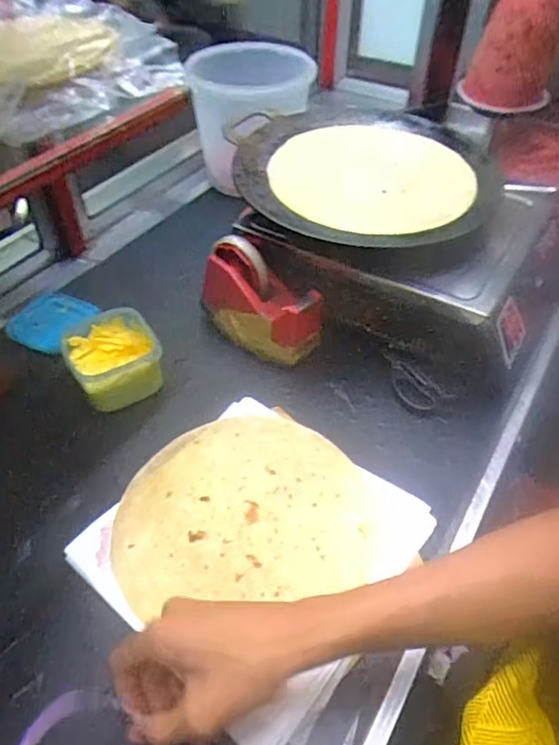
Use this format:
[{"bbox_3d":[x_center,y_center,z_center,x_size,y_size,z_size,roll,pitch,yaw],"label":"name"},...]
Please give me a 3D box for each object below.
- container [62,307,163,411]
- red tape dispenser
[{"bbox_3d":[-0.194,-0.015,0.651,0.094,0.065,0.116,-23,50,-21],"label":"container"},{"bbox_3d":[-0.022,-0.084,0.676,0.155,0.116,0.073,26,51,22],"label":"red tape dispenser"}]

